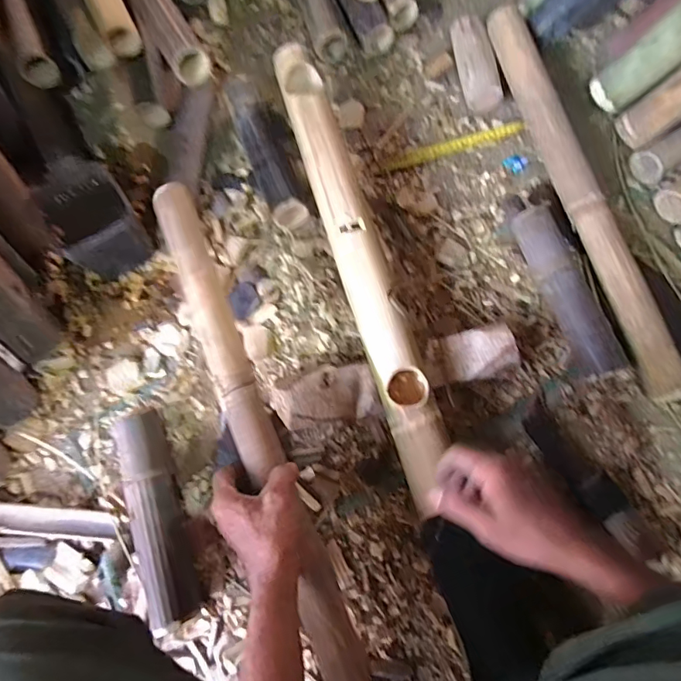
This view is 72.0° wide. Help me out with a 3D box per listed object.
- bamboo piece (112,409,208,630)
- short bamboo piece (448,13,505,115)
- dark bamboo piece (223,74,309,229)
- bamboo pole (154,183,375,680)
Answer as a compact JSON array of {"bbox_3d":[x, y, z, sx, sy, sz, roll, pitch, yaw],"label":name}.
[{"bbox_3d":[-0.235,0.217,0.598,0.054,0.057,0.250,-19,74,-5],"label":"bamboo piece"},{"bbox_3d":[0.230,-0.471,0.798,0.061,0.066,0.162,-9,74,-3],"label":"short bamboo piece"},{"bbox_3d":[-0.118,-0.297,0.741,0.064,0.069,0.273,-19,74,-5],"label":"dark bamboo piece"},{"bbox_3d":[-0.093,0.096,0.509,0.048,0.064,0.647,-22,78,-6],"label":"bamboo pole"}]

